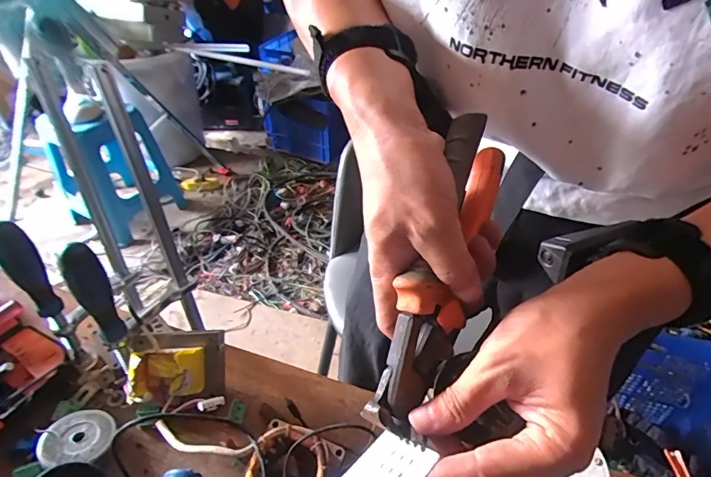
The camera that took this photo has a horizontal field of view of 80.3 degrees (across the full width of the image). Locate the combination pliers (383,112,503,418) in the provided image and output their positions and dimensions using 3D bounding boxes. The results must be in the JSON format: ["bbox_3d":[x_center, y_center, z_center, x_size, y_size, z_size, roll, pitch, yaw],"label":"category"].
[{"bbox_3d":[0.052,0.014,0.253,0.035,0.043,0.182,16,75,18],"label":"combination pliers"}]

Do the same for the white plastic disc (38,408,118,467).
[{"bbox_3d":[-0.268,0.191,0.408,0.061,0.021,0.057,0,40,0],"label":"white plastic disc"}]

